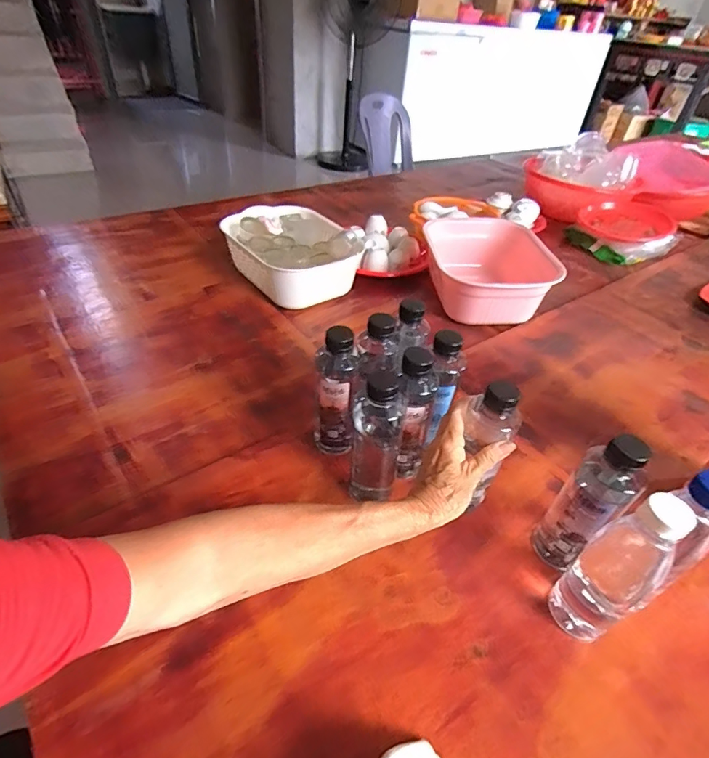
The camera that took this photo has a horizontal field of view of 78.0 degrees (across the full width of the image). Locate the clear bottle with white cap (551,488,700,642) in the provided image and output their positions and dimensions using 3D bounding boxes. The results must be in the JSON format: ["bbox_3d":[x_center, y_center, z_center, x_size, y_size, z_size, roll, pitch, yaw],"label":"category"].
[{"bbox_3d":[0.220,0.170,0.377,0.048,0.182,0.054,-22,47,-27],"label":"clear bottle with white cap"}]

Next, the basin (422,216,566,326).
[{"bbox_3d":[0.271,-0.230,0.914,0.214,0.102,0.291,0,41,-5],"label":"basin"}]

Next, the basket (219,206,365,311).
[{"bbox_3d":[-0.127,-0.259,0.913,0.210,0.108,0.277,-27,50,-30],"label":"basket"}]

